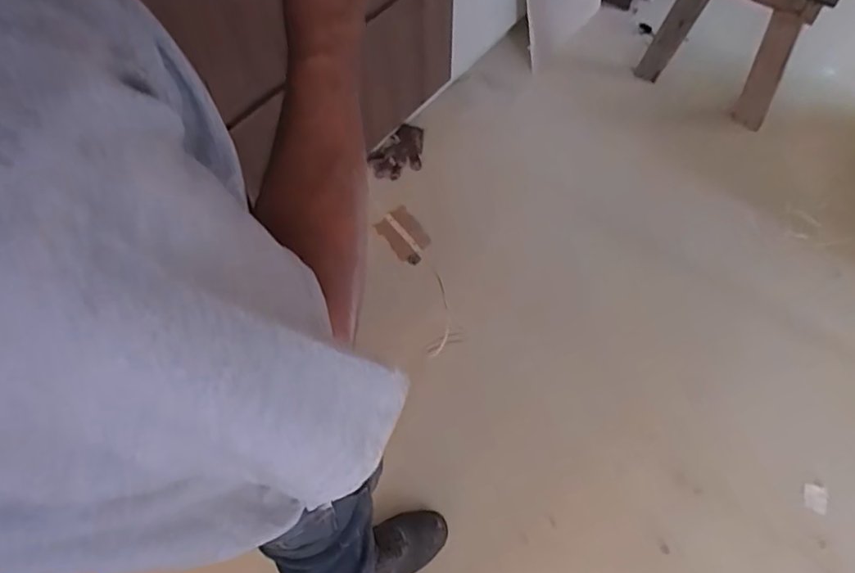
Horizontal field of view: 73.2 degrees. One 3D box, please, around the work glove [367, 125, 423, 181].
[{"bbox_3d":[-0.076,-0.383,1.667,0.125,0.037,0.185,38,69,19],"label":"work glove"}]

